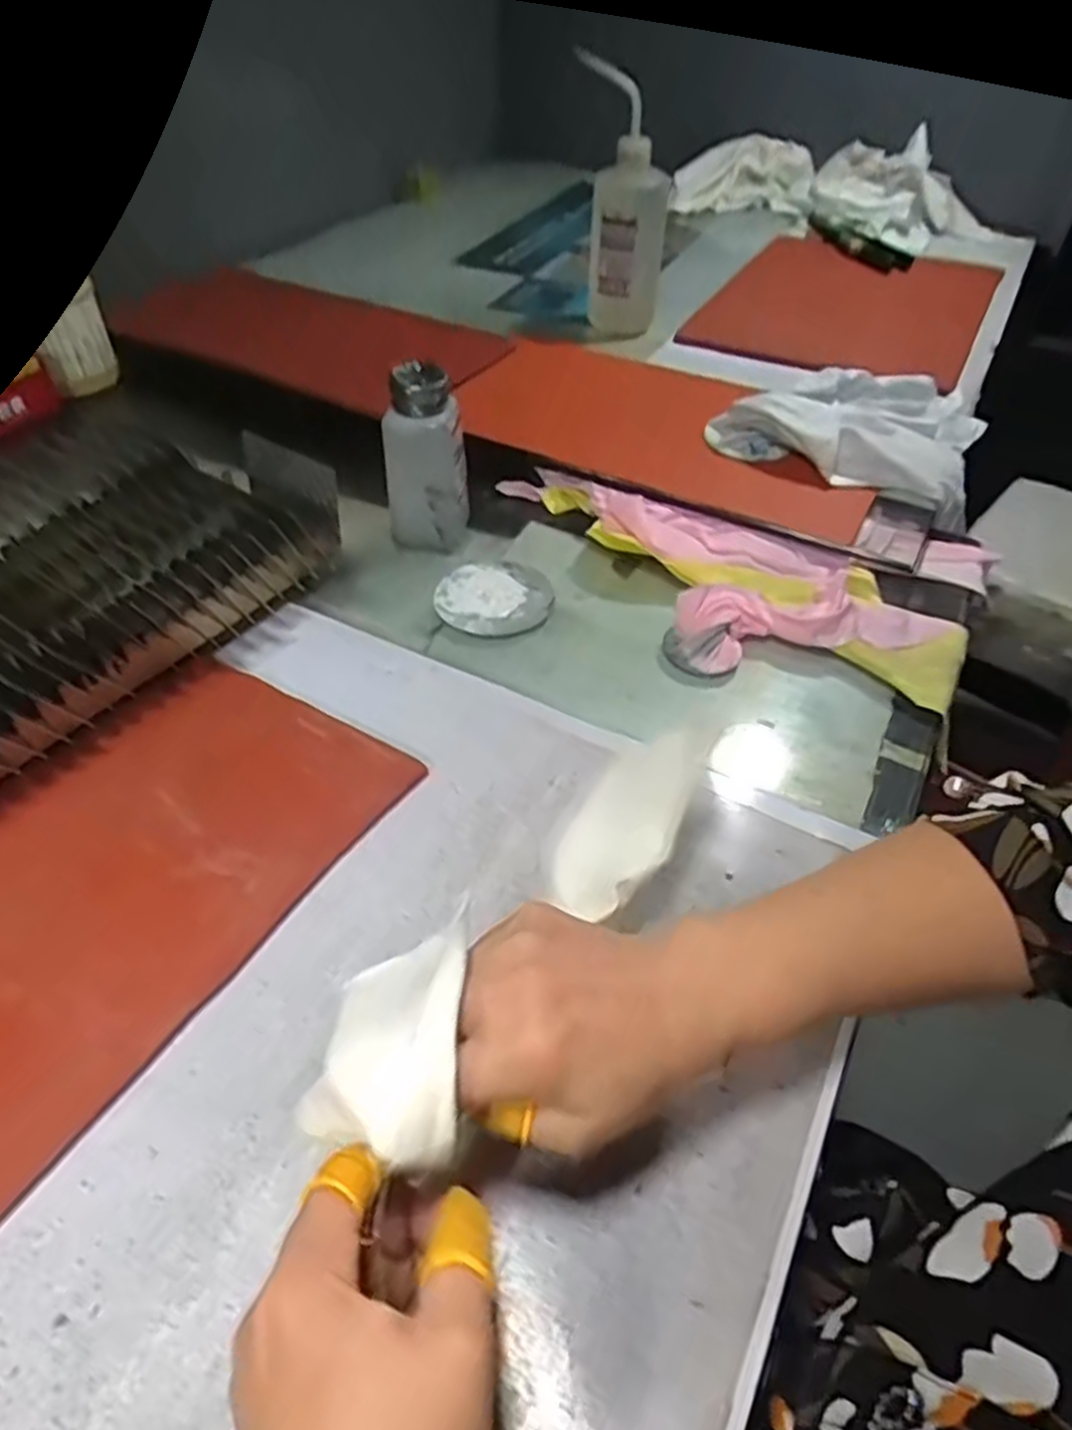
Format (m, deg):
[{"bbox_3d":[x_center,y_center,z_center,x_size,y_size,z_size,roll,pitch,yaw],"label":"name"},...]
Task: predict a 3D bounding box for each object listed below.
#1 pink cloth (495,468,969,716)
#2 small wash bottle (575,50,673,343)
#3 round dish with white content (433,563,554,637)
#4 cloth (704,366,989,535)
[{"bbox_3d":[0.118,-0.097,0.569,0.355,0.030,0.145,24,50,19],"label":"pink cloth"},{"bbox_3d":[0.084,-0.484,0.779,0.093,0.237,0.057,14,48,11],"label":"small wash bottle"},{"bbox_3d":[-0.030,-0.084,0.574,0.085,0.010,0.079,1,46,-1],"label":"round dish with white content"},{"bbox_3d":[0.260,-0.237,0.665,0.216,0.081,0.142,18,48,15],"label":"cloth"}]

